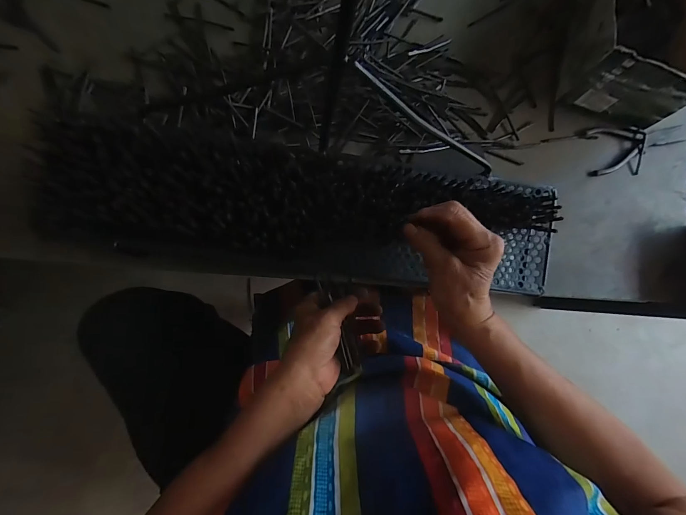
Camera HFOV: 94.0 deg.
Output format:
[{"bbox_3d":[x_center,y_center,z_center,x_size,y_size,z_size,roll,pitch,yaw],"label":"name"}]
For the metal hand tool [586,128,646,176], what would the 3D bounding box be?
[{"bbox_3d":[0.456,-0.179,0.532,0.099,0.014,0.078,-6,86,-9],"label":"metal hand tool"}]

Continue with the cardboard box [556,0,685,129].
[{"bbox_3d":[0.471,-0.383,0.497,0.183,0.129,0.307,25,82,-5],"label":"cardboard box"}]

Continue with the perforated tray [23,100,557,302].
[{"bbox_3d":[-0.026,-0.065,0.400,0.588,0.108,0.180,5,85,-9],"label":"perforated tray"}]

